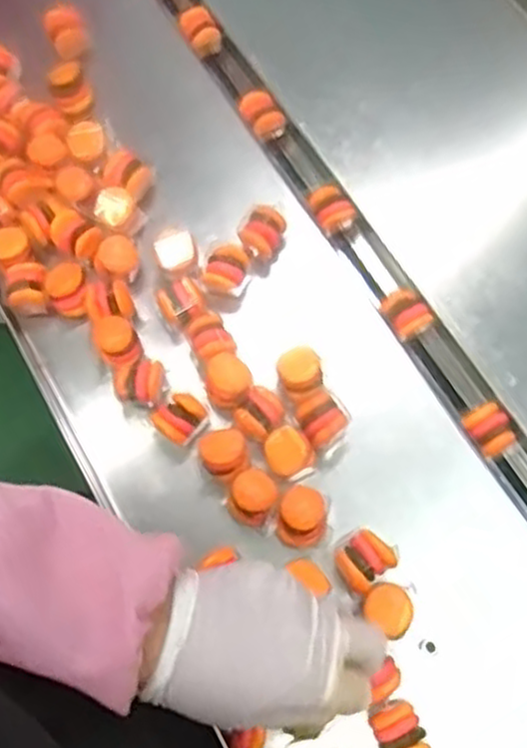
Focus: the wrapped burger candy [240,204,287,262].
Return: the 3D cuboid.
[{"bbox_3d":[-0.001,-0.099,0.533,0.024,0.033,0.032,22,72,9],"label":"wrapped burger candy"}]

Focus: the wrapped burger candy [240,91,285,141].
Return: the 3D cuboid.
[{"bbox_3d":[-0.001,-0.204,0.582,0.027,0.020,0.028,-28,72,-8],"label":"wrapped burger candy"}]

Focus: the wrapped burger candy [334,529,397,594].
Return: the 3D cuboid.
[{"bbox_3d":[0.062,0.116,0.460,0.032,0.024,0.029,-37,73,-11],"label":"wrapped burger candy"}]

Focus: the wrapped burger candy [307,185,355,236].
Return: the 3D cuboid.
[{"bbox_3d":[0.052,-0.124,0.566,0.028,0.033,0.026,-29,72,-8],"label":"wrapped burger candy"}]

